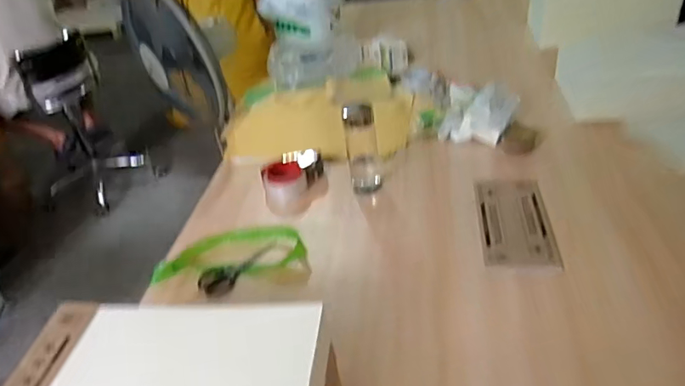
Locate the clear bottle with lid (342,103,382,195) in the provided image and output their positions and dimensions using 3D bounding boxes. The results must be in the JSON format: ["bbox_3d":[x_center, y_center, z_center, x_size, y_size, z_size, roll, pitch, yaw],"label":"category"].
[{"bbox_3d":[0.042,-0.093,1.074,0.071,0.184,0.064,-6,36,8],"label":"clear bottle with lid"}]

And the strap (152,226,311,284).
[{"bbox_3d":[-0.206,0.110,0.958,0.285,0.029,0.101,-6,35,4],"label":"strap"}]

